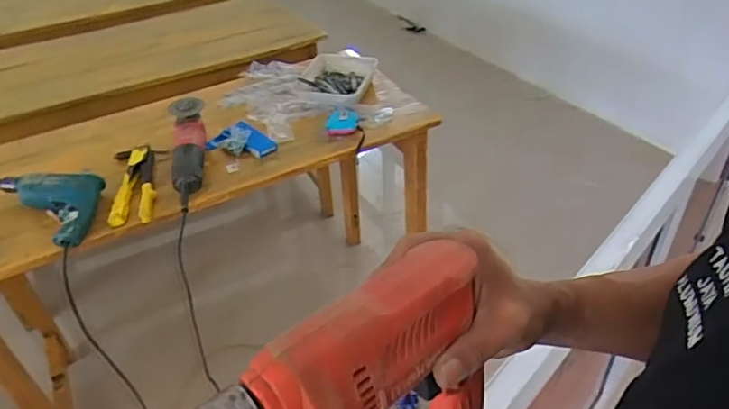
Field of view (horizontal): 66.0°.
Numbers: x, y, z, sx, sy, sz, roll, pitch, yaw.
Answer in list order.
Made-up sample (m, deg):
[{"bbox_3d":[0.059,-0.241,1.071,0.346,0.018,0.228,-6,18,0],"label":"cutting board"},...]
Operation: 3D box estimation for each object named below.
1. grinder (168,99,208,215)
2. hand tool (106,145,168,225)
[{"bbox_3d":[-0.369,-0.109,1.169,0.073,0.090,0.332,-10,39,-7],"label":"grinder"},{"bbox_3d":[-0.468,-0.049,1.152,0.088,0.031,0.247,-11,39,-9],"label":"hand tool"}]

